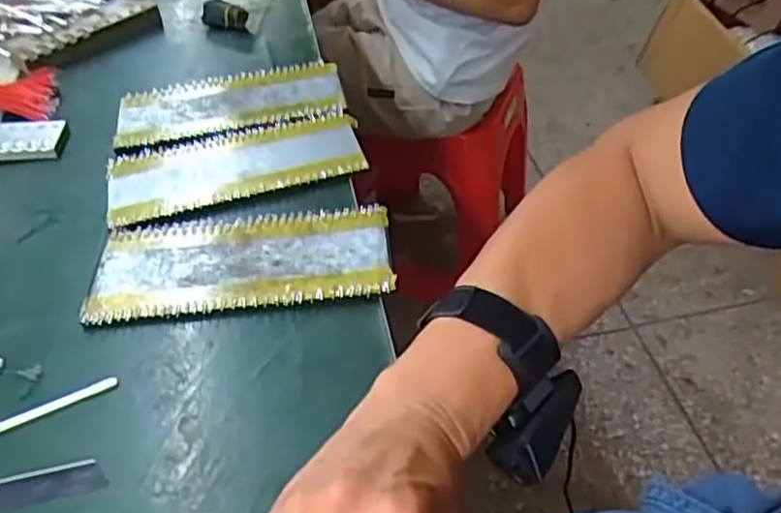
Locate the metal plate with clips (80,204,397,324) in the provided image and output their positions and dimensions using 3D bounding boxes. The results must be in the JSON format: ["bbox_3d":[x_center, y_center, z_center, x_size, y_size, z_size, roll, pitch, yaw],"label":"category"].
[{"bbox_3d":[-0.102,0.002,0.455,0.199,0.014,0.087,-6,46,-2],"label":"metal plate with clips"}]

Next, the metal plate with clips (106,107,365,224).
[{"bbox_3d":[-0.125,-0.076,0.529,0.198,0.010,0.084,-13,46,-8],"label":"metal plate with clips"}]

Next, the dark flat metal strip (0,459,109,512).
[{"bbox_3d":[-0.203,0.125,0.350,0.097,0.004,0.019,-10,46,-6],"label":"dark flat metal strip"}]

